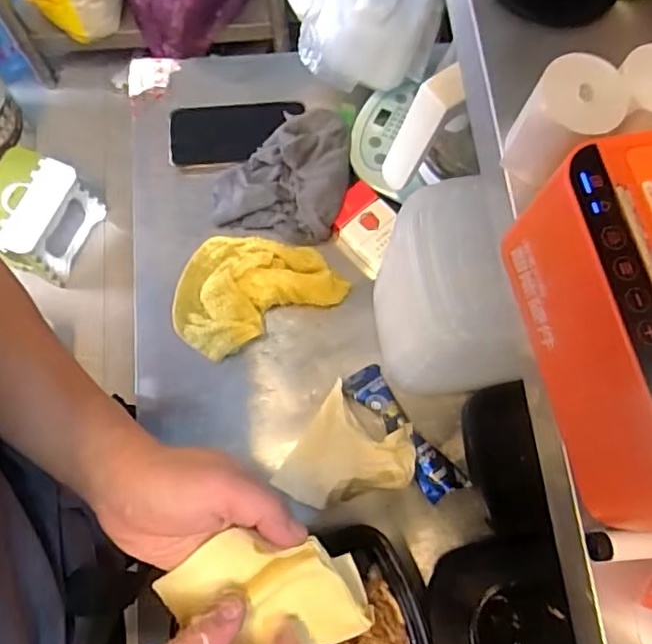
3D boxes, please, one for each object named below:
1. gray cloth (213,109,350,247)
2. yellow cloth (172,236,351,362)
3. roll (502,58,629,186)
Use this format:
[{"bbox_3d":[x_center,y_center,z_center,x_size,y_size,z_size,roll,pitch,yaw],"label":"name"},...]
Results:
[{"bbox_3d":[-0.045,-0.169,0.654,0.139,0.038,0.150,14,73,4],"label":"gray cloth"},{"bbox_3d":[-0.084,-0.044,0.624,0.173,0.039,0.123,-27,75,-8],"label":"yellow cloth"},{"bbox_3d":[0.135,-0.111,0.334,0.045,0.060,0.051,32,76,9],"label":"roll"}]

